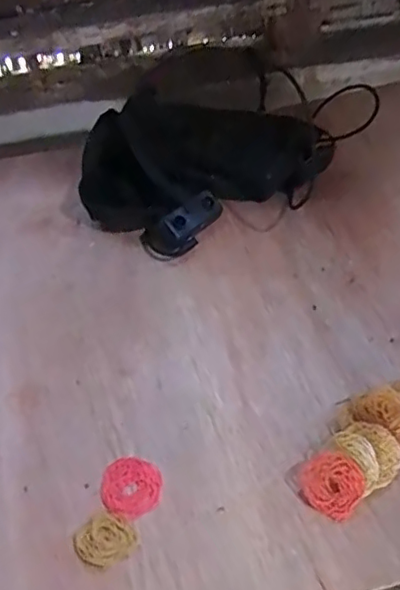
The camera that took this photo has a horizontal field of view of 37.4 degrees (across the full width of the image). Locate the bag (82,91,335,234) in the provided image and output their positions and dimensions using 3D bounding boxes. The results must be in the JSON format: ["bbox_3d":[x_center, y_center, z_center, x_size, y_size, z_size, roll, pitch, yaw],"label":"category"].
[{"bbox_3d":[0.000,-0.216,0.913,0.372,0.094,0.194,-10,53,-5],"label":"bag"}]

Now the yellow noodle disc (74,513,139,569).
[{"bbox_3d":[-0.099,0.257,0.620,0.060,0.012,0.054,-29,57,-18],"label":"yellow noodle disc"}]

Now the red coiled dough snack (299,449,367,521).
[{"bbox_3d":[0.141,0.199,0.628,0.064,0.013,0.063,34,87,20],"label":"red coiled dough snack"}]

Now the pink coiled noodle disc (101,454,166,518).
[{"bbox_3d":[-0.076,0.211,0.653,0.066,0.006,0.067,-1,53,2],"label":"pink coiled noodle disc"}]

